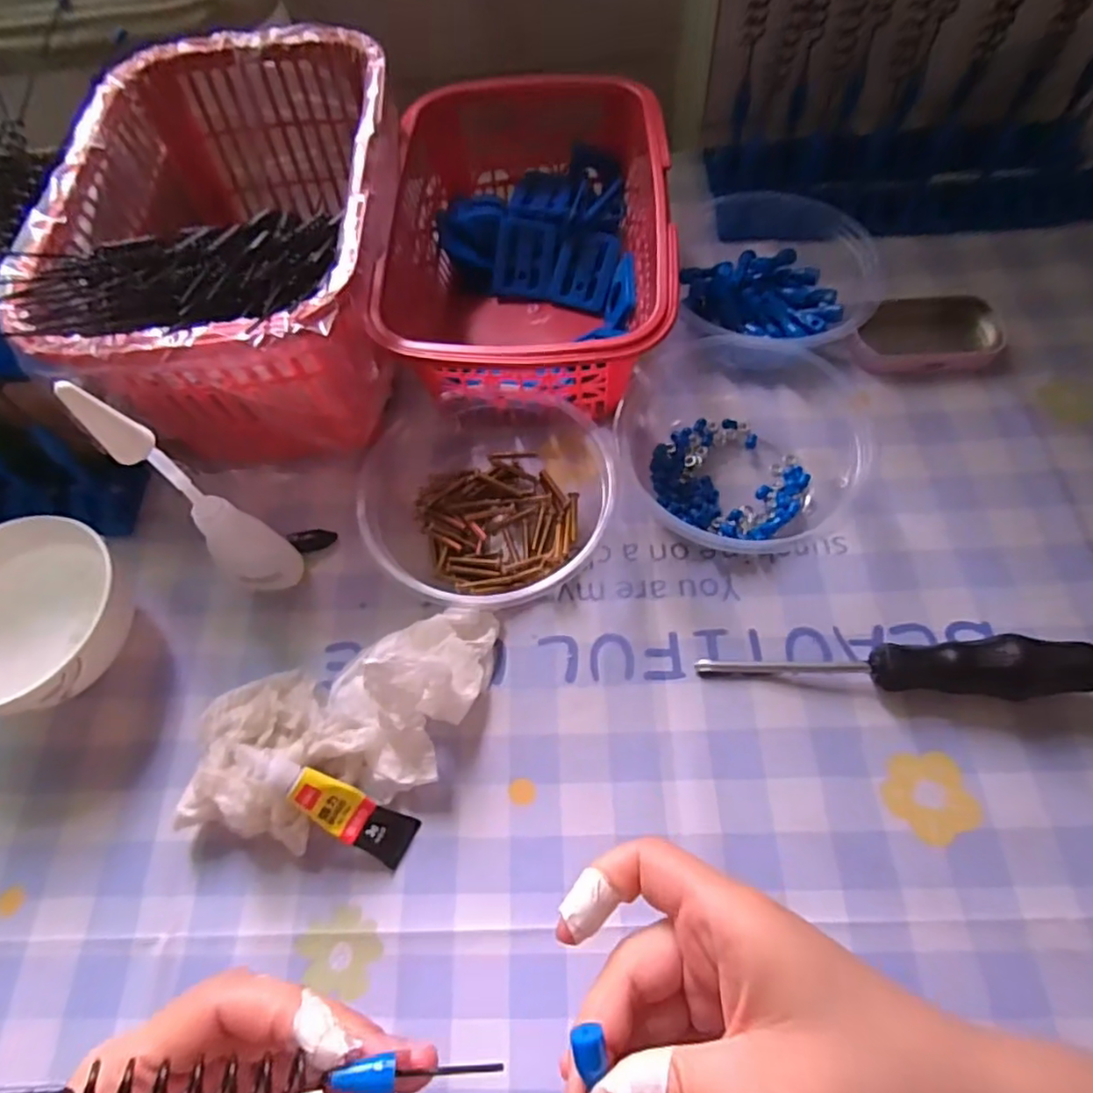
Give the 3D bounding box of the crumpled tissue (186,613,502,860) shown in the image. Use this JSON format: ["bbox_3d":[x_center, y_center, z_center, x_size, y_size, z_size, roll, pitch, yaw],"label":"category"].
[{"bbox_3d":[-0.084,0.073,0.274,0.136,0.045,0.068,-20,64,-6],"label":"crumpled tissue"}]

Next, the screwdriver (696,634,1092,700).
[{"bbox_3d":[0.148,0.053,0.278,0.156,0.025,0.022,-1,64,3],"label":"screwdriver"}]

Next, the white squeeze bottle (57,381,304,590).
[{"bbox_3d":[-0.139,-0.016,0.268,0.025,0.141,0.027,31,70,18],"label":"white squeeze bottle"}]

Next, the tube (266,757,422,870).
[{"bbox_3d":[-0.082,0.106,0.264,0.064,0.007,0.019,39,68,-17],"label":"tube"}]

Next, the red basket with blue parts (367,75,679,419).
[{"bbox_3d":[-0.007,-0.170,0.372,0.142,0.069,0.208,-1,64,3],"label":"red basket with blue parts"}]

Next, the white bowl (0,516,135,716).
[{"bbox_3d":[-0.231,0.034,0.302,0.084,0.046,0.091,-2,64,3],"label":"white bowl"}]

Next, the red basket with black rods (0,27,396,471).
[{"bbox_3d":[-0.156,-0.158,0.348,0.159,0.094,0.230,-2,64,3],"label":"red basket with black rods"}]

